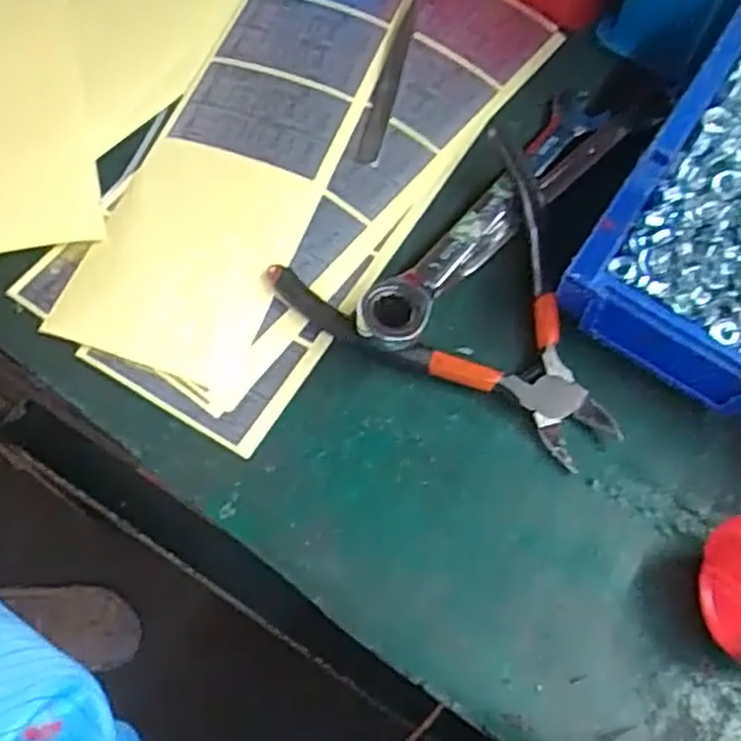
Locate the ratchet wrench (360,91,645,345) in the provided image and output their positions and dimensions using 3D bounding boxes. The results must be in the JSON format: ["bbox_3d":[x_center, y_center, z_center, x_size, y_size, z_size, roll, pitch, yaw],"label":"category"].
[{"bbox_3d":[0.059,-0.072,0.344,0.037,0.025,0.180,36,67,13],"label":"ratchet wrench"}]

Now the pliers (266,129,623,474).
[{"bbox_3d":[0.053,-0.029,0.322,0.132,0.023,0.141,-34,71,-18],"label":"pliers"}]

